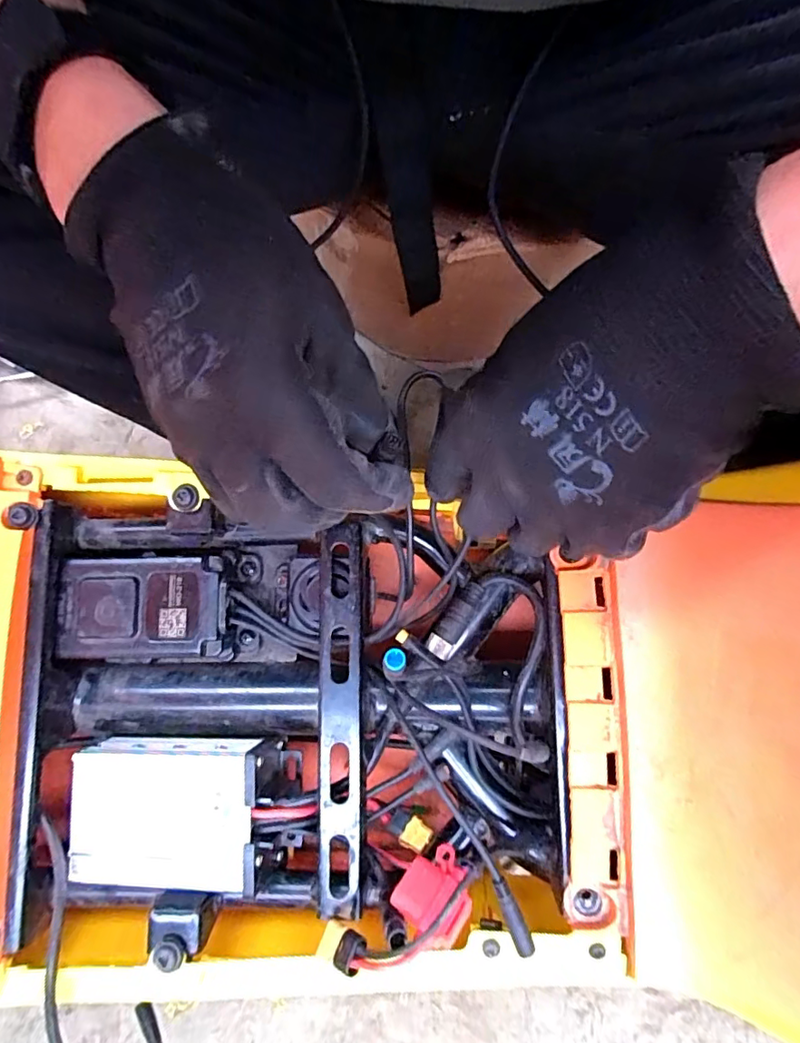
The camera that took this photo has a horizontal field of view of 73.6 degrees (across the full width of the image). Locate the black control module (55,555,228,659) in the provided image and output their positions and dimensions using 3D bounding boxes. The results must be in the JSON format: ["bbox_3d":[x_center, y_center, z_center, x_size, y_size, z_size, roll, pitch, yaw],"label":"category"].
[{"bbox_3d":[-0.145,0.050,0.310,0.092,0.030,0.055,-1,74,1],"label":"black control module"}]

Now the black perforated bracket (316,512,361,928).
[{"bbox_3d":[-0.032,0.101,0.283,0.023,0.004,0.196,-1,82,2],"label":"black perforated bracket"}]

